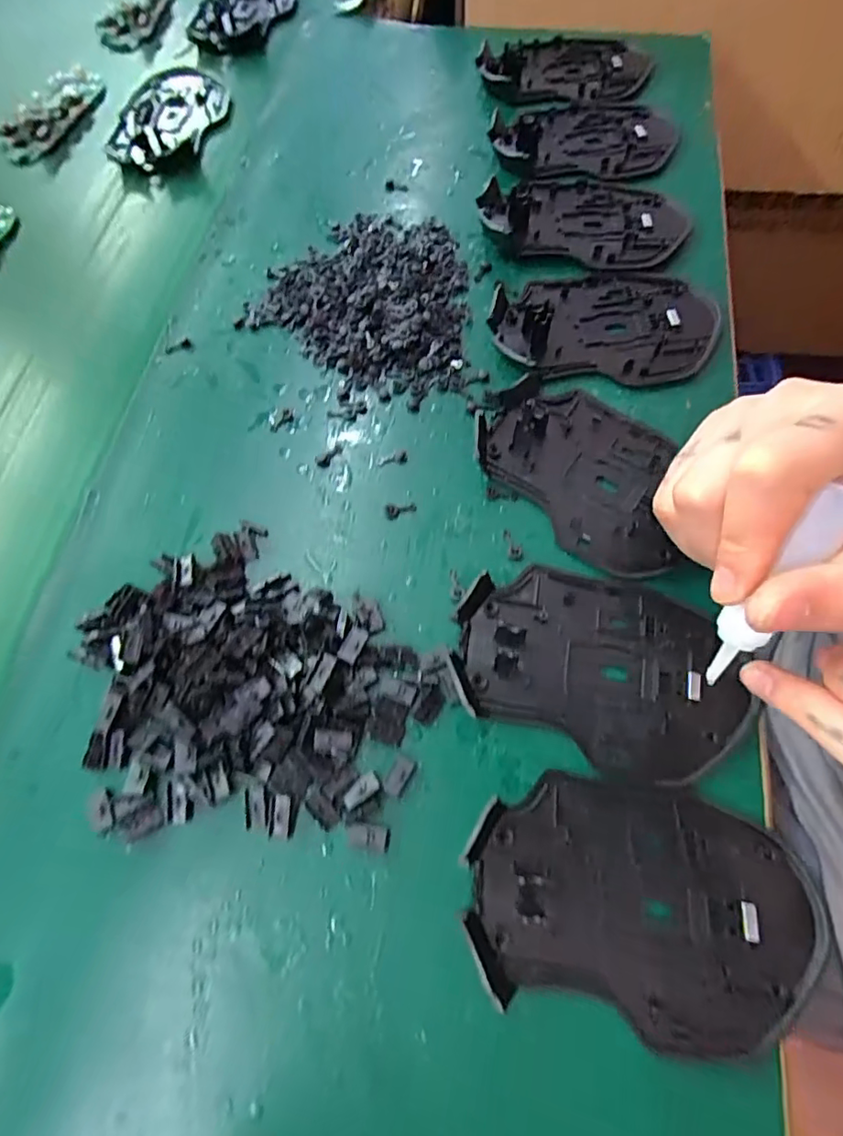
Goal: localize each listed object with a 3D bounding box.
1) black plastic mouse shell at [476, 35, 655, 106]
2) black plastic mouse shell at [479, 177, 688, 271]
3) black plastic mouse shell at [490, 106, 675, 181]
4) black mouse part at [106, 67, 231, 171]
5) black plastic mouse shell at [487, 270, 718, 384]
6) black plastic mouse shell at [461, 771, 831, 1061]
[{"bbox_3d":[0.097,-0.344,0.371,0.114,0.015,0.069,0,67,3],"label":"black plastic mouse shell"},{"bbox_3d":[0.092,-0.202,0.310,0.113,0.012,0.074,10,68,7],"label":"black plastic mouse shell"},{"bbox_3d":[0.102,-0.272,0.341,0.113,0.015,0.073,5,67,5],"label":"black plastic mouse shell"},{"bbox_3d":[-0.176,-0.313,0.383,0.073,0.018,0.108,12,68,8],"label":"black mouse part"},{"bbox_3d":[0.094,-0.128,0.278,0.114,0.017,0.071,-1,67,2],"label":"black plastic mouse shell"},{"bbox_3d":[0.074,0.110,0.180,0.114,0.012,0.072,13,68,8],"label":"black plastic mouse shell"}]

